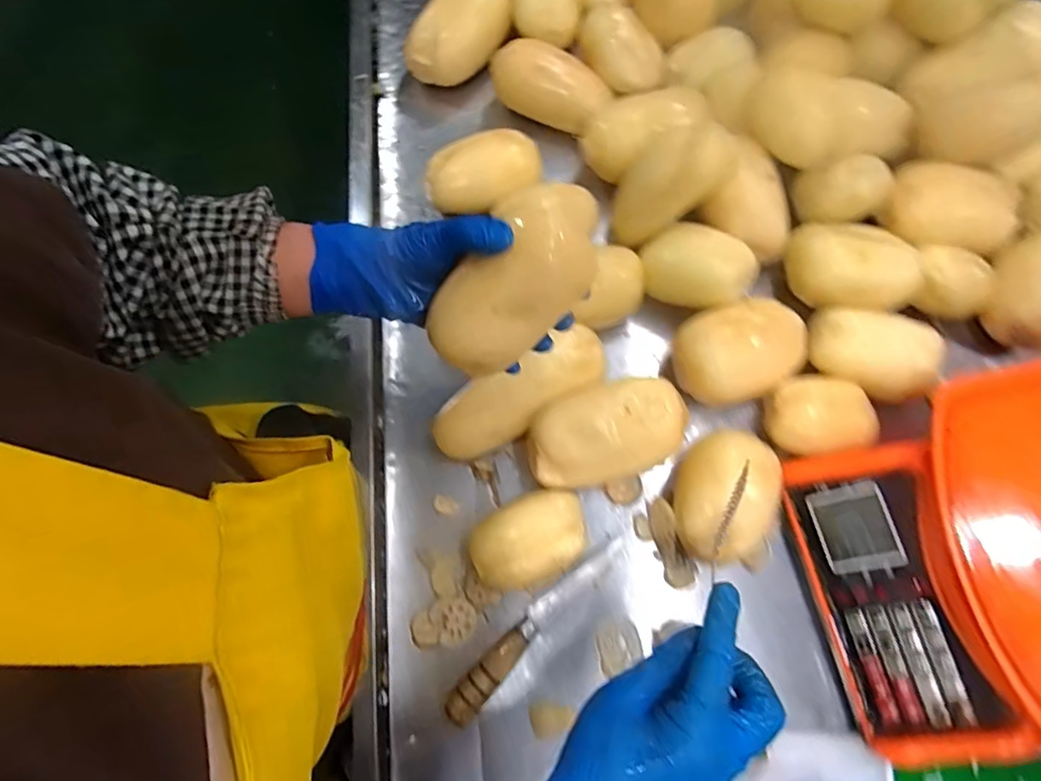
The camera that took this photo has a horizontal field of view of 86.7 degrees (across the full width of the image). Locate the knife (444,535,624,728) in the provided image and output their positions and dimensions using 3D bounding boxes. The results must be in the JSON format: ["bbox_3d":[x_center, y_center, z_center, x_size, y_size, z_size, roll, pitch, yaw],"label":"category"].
[{"bbox_3d":[0.015,0.197,0.470,0.026,0.025,0.197,43,80,12],"label":"knife"}]

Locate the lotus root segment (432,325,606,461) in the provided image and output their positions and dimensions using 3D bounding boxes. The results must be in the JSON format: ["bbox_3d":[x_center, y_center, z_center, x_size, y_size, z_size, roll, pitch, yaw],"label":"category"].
[{"bbox_3d":[-0.002,0.007,0.506,0.163,0.076,0.057,-31,76,-6],"label":"lotus root segment"}]

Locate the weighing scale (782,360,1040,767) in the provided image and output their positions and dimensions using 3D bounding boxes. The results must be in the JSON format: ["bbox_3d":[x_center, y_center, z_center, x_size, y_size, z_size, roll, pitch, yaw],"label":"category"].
[{"bbox_3d":[0.387,0.136,0.422,0.278,0.112,0.281,-14,75,-2],"label":"weighing scale"}]

